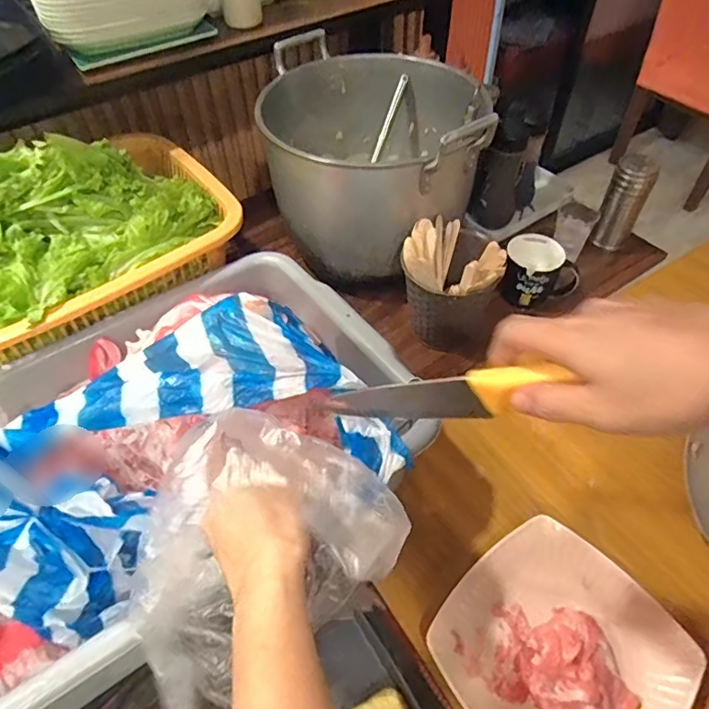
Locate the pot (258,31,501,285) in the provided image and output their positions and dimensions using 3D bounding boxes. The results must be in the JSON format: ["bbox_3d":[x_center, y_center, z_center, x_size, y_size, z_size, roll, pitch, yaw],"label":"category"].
[{"bbox_3d":[0.019,-0.315,0.822,0.316,0.227,0.342,-1,51,1],"label":"pot"}]

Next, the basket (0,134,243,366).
[{"bbox_3d":[-0.430,-0.158,0.658,0.525,0.160,0.325,-29,56,-20],"label":"basket"}]

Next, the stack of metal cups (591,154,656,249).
[{"bbox_3d":[0.448,-0.251,0.882,0.062,0.149,0.052,23,56,19],"label":"stack of metal cups"}]

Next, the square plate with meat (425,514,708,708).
[{"bbox_3d":[0.202,0.286,0.514,0.211,0.035,0.208,-38,59,-25],"label":"square plate with meat"}]

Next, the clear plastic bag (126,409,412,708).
[{"bbox_3d":[-0.071,0.149,0.382,0.195,0.160,0.149,-32,57,-22],"label":"clear plastic bag"}]

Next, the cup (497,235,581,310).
[{"bbox_3d":[0.287,-0.122,0.824,0.114,0.093,0.083,19,54,16],"label":"cup"}]

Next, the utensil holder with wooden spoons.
[{"bbox_3d":[0.142,-0.088,0.771,0.143,0.180,0.123,11,52,10],"label":"utensil holder with wooden spoons"}]

